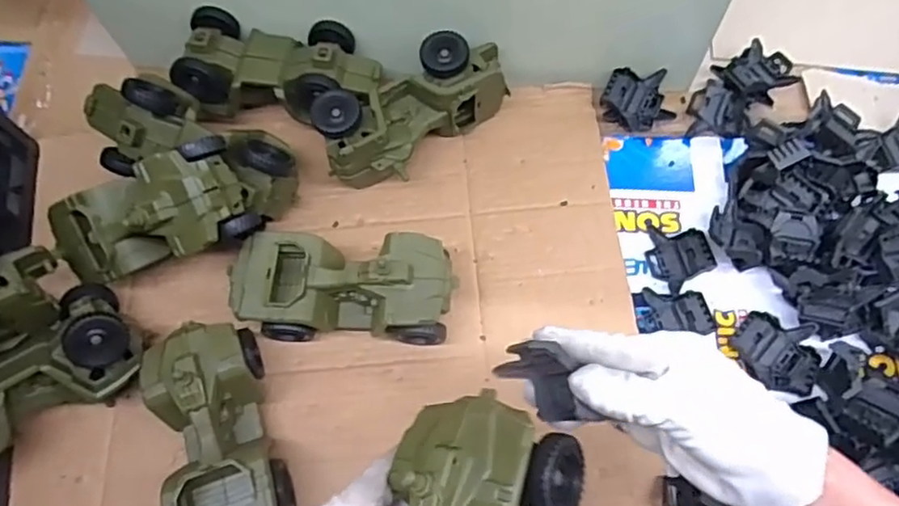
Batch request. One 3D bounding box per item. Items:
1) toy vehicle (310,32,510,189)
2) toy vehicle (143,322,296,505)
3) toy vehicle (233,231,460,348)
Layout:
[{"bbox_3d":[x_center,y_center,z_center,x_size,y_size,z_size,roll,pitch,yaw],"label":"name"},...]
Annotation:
[{"bbox_3d":[-0.031,-0.132,0.602,0.190,0.087,0.081,-32,69,-10],"label":"toy vehicle"},{"bbox_3d":[-0.176,0.150,0.493,0.077,0.086,0.190,-20,67,-5],"label":"toy vehicle"},{"bbox_3d":[-0.088,0.030,0.540,0.177,0.084,0.079,1,67,4],"label":"toy vehicle"}]

